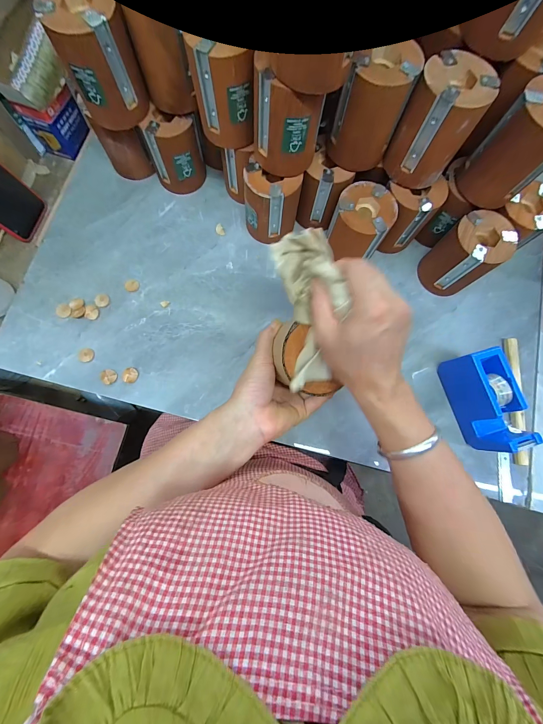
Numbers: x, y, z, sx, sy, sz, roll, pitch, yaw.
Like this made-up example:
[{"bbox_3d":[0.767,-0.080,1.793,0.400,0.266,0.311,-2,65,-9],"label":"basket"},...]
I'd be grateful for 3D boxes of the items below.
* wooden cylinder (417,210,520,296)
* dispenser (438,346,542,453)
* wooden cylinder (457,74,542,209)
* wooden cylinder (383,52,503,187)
[{"bbox_3d":[0.274,-0.151,0.415,0.077,0.097,0.078,-26,83,-7],"label":"wooden cylinder"},{"bbox_3d":[0.288,0.051,0.390,0.054,0.071,0.129,-16,81,-7],"label":"dispenser"},{"bbox_3d":[0.283,-0.243,0.334,0.071,0.101,0.076,-43,85,-10],"label":"wooden cylinder"},{"bbox_3d":[0.190,-0.273,0.338,0.081,0.100,0.068,31,79,2],"label":"wooden cylinder"}]

